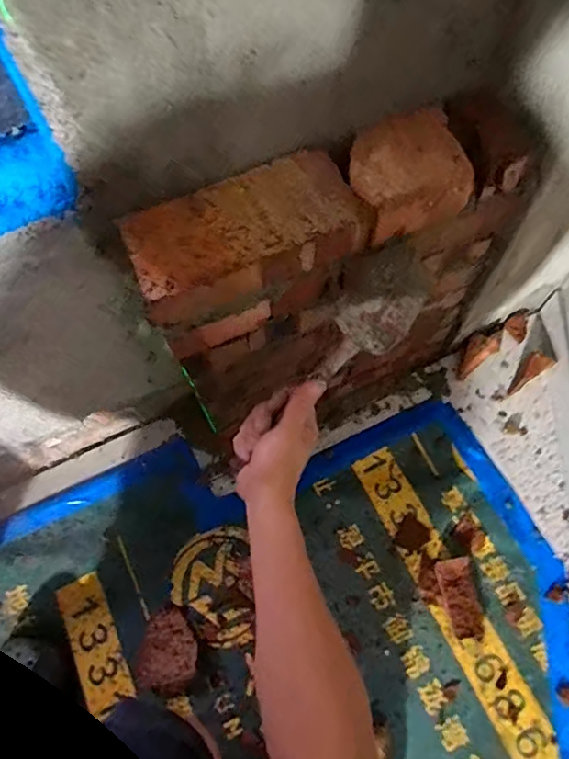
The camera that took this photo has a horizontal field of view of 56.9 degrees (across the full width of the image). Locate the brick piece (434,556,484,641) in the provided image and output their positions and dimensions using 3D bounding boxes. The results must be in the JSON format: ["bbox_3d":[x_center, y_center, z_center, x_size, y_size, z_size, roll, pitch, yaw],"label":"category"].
[{"bbox_3d":[0.256,0.318,0.759,0.047,0.020,0.109,-11,66,-3],"label":"brick piece"}]

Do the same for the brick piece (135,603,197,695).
[{"bbox_3d":[-0.157,0.378,0.734,0.077,0.041,0.105,14,68,8],"label":"brick piece"}]

